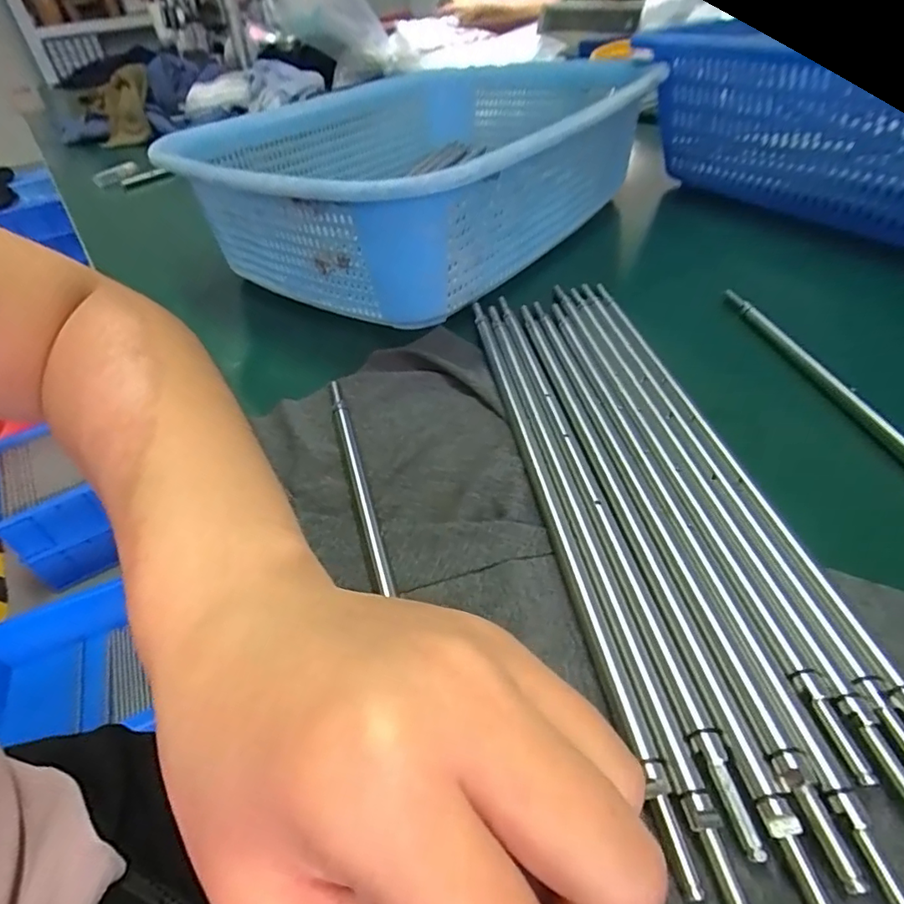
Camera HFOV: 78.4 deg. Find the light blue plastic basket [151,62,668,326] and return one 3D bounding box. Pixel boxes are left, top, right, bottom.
[{"bbox_3d":[-0.028,-0.208,0.413,0.266,0.088,0.311,25,51,30],"label":"light blue plastic basket"}]

